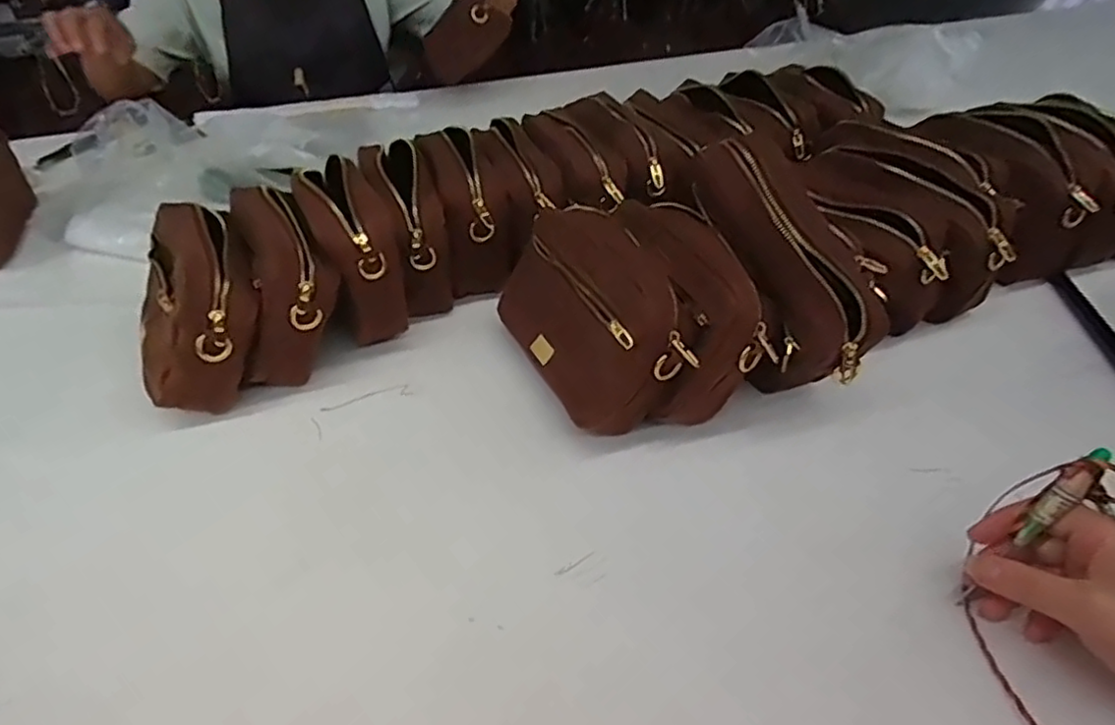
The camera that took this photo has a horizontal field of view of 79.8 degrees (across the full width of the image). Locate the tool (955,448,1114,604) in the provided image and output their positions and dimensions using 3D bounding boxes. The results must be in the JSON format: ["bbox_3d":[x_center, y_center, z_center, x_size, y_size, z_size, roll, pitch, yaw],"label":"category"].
[{"bbox_3d":[0.281,0.075,0.371,0.010,0.066,0.014,15,23,-42],"label":"tool"}]

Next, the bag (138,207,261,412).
[{"bbox_3d":[-0.300,-0.050,0.559,0.099,0.123,0.181,-19,42,-19],"label":"bag"}]

